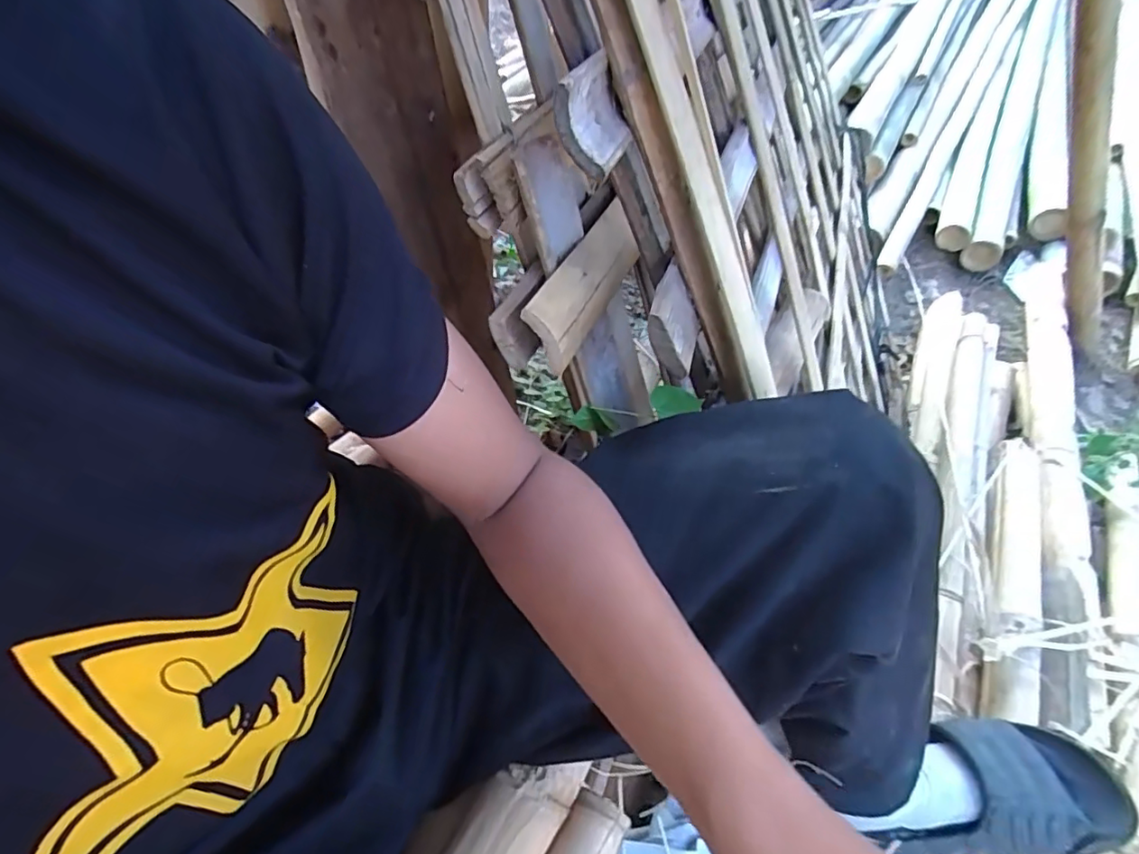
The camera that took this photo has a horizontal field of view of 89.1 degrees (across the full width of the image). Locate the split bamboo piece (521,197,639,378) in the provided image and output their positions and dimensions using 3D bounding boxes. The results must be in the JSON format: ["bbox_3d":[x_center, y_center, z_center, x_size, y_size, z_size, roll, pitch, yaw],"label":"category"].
[{"bbox_3d":[0.012,-0.101,0.410,0.025,0.051,0.147,-17,31,41],"label":"split bamboo piece"}]

